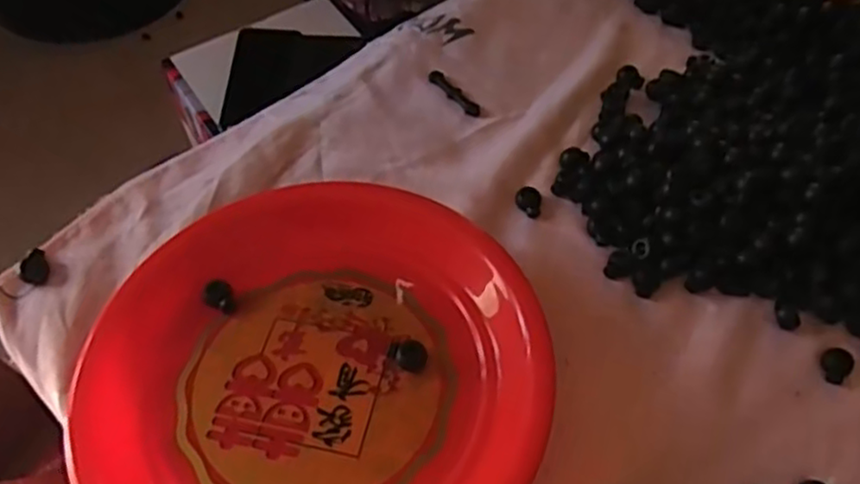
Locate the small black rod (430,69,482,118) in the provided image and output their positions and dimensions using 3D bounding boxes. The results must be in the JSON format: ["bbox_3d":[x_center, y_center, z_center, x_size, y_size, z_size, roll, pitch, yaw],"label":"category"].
[{"bbox_3d":[0.020,-0.121,0.556,0.012,0.006,0.054,-38,66,-22],"label":"small black rod"}]

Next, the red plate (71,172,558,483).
[{"bbox_3d":[-0.070,0.072,0.403,0.267,0.046,0.250,1,58,-1],"label":"red plate"}]

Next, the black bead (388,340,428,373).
[{"bbox_3d":[-0.013,0.067,0.404,0.022,0.013,0.016,-2,58,-3],"label":"black bead"}]

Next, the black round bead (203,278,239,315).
[{"bbox_3d":[-0.133,0.035,0.434,0.017,0.012,0.022,-24,62,-16],"label":"black round bead"}]

